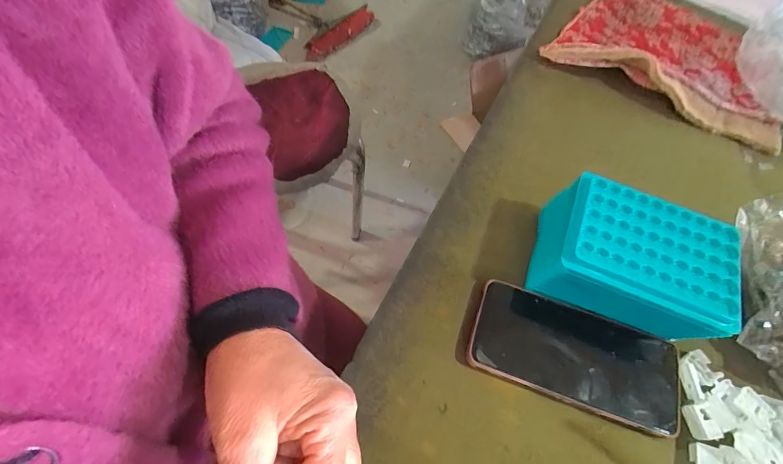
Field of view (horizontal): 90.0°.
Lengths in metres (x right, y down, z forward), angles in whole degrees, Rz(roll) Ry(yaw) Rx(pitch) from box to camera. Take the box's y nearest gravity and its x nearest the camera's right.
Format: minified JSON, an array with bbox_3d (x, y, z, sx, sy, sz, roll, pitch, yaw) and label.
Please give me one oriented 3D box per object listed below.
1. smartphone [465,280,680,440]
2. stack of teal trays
[{"bbox_3d":[0.150,0.100,0.320,0.169,0.017,0.077,21,63,7],"label":"smartphone"},{"bbox_3d":[0.189,0.024,0.329,0.146,0.075,0.091,23,61,8],"label":"stack of teal trays"}]

